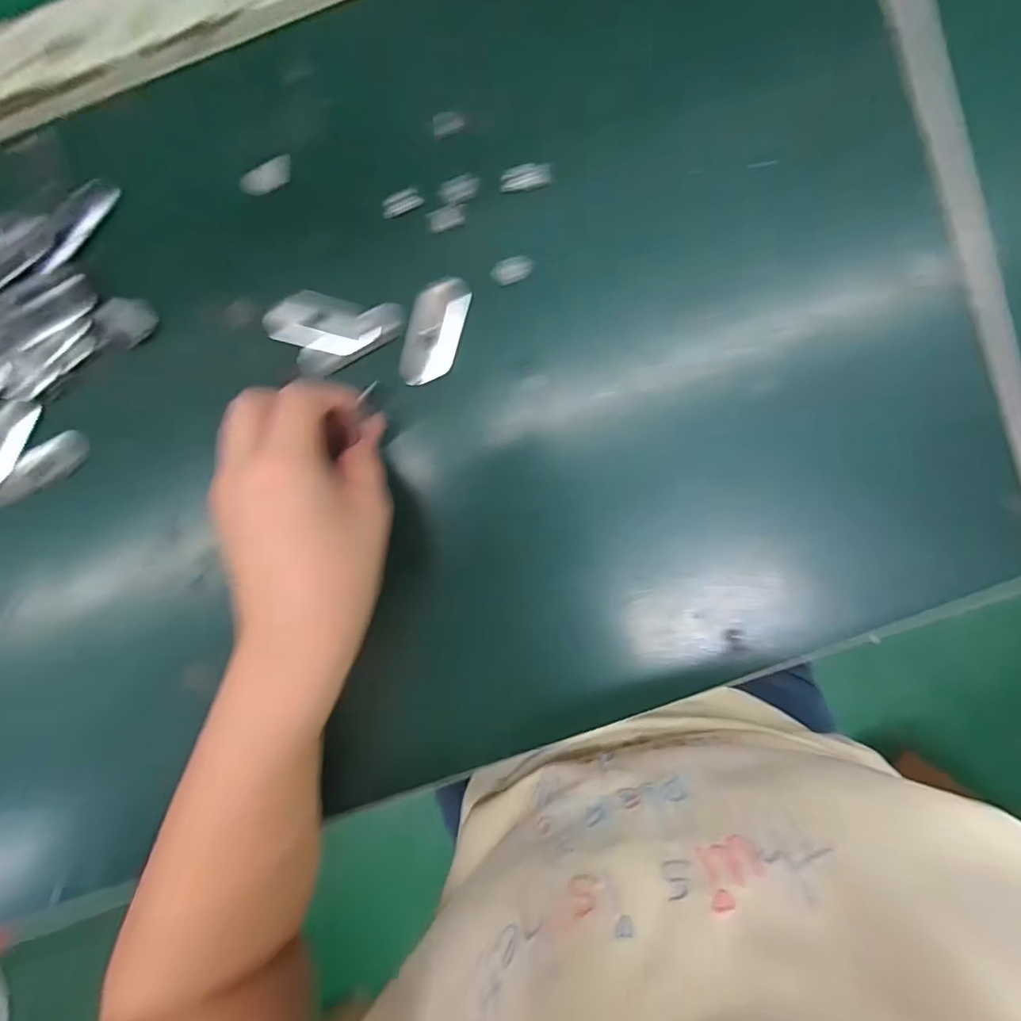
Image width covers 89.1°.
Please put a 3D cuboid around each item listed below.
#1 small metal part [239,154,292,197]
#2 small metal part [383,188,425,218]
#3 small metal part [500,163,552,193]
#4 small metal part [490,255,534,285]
[{"bbox_3d":[-0.124,-0.170,0.265,0.028,0.006,0.012,-31,93,3],"label":"small metal part"},{"bbox_3d":[-0.055,-0.157,0.263,0.021,0.004,0.011,-25,94,3],"label":"small metal part"},{"bbox_3d":[0.008,-0.168,0.261,0.025,0.004,0.011,-8,94,2],"label":"small metal part"},{"bbox_3d":[0.001,-0.123,0.265,0.021,0.007,0.010,-26,94,3],"label":"small metal part"}]

